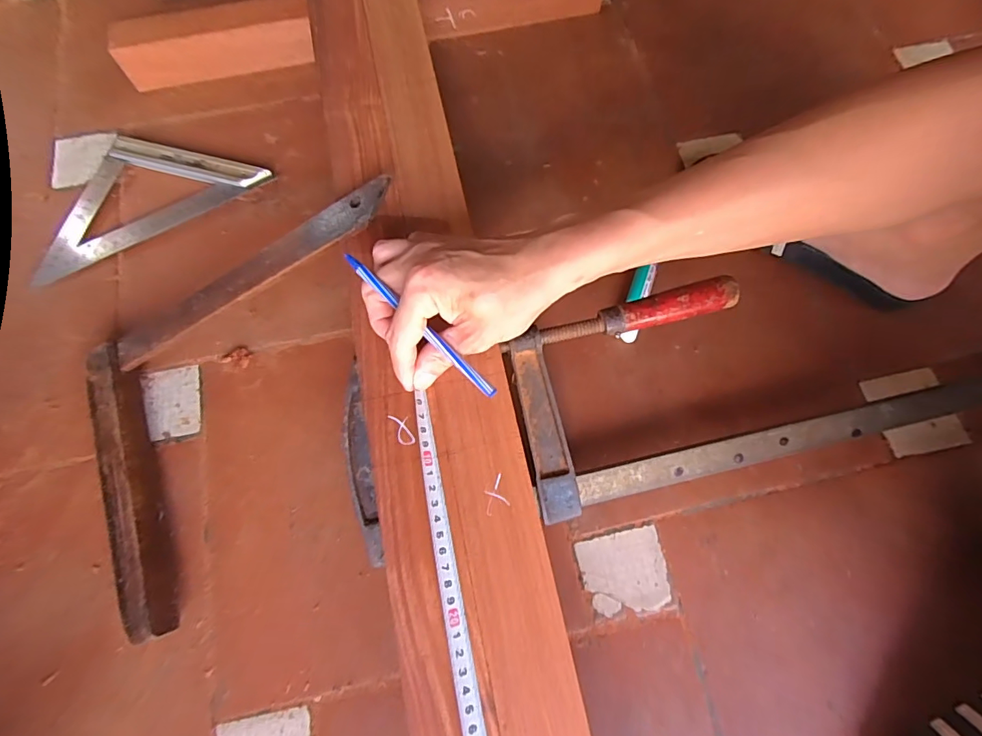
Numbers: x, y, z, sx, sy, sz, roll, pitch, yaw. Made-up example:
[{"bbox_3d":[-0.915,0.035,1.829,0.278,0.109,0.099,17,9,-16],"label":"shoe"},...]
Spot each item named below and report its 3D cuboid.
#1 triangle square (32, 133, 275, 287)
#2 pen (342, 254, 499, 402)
[{"bbox_3d":[-0.375,-0.195,0.508,0.244,0.021,0.126,-29,76,-11],"label":"triangle square"},{"bbox_3d":[-0.048,-0.029,0.319,0.138,0.006,0.008,43,75,4],"label":"pen"}]

